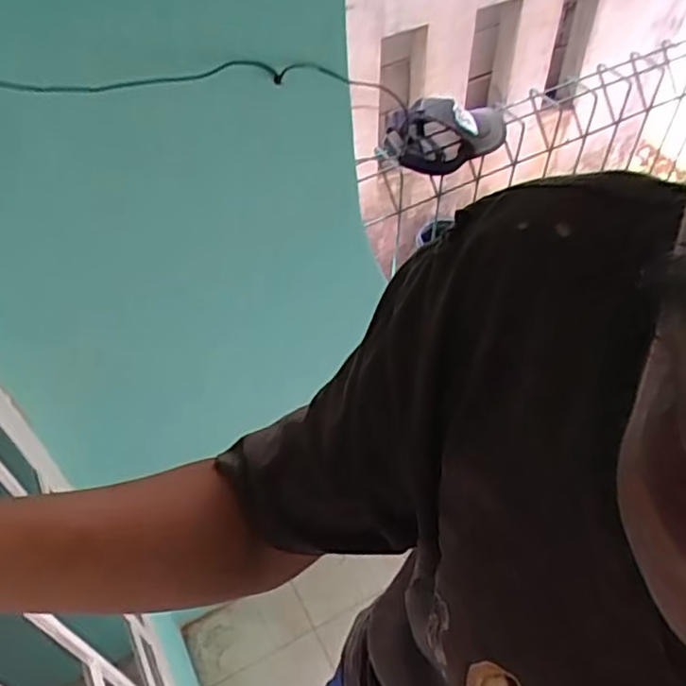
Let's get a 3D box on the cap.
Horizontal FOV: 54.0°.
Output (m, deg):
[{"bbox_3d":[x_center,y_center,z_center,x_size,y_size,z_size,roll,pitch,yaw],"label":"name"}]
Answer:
[{"bbox_3d":[0.190,-0.390,1.262,0.230,0.119,0.124,-2,51,0],"label":"cap"}]

